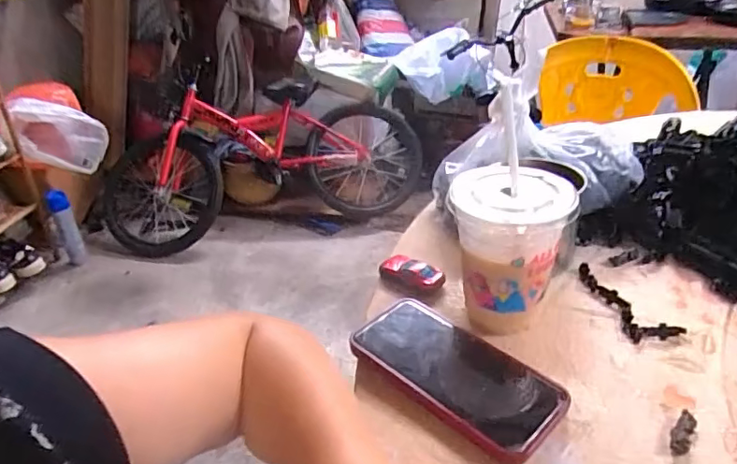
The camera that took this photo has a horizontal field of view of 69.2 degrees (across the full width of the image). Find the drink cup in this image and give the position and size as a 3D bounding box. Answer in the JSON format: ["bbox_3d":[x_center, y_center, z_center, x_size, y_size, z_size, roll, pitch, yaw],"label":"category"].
[{"bbox_3d":[0.115,0.019,0.438,0.087,0.125,0.084,-3,30,2],"label":"drink cup"}]

